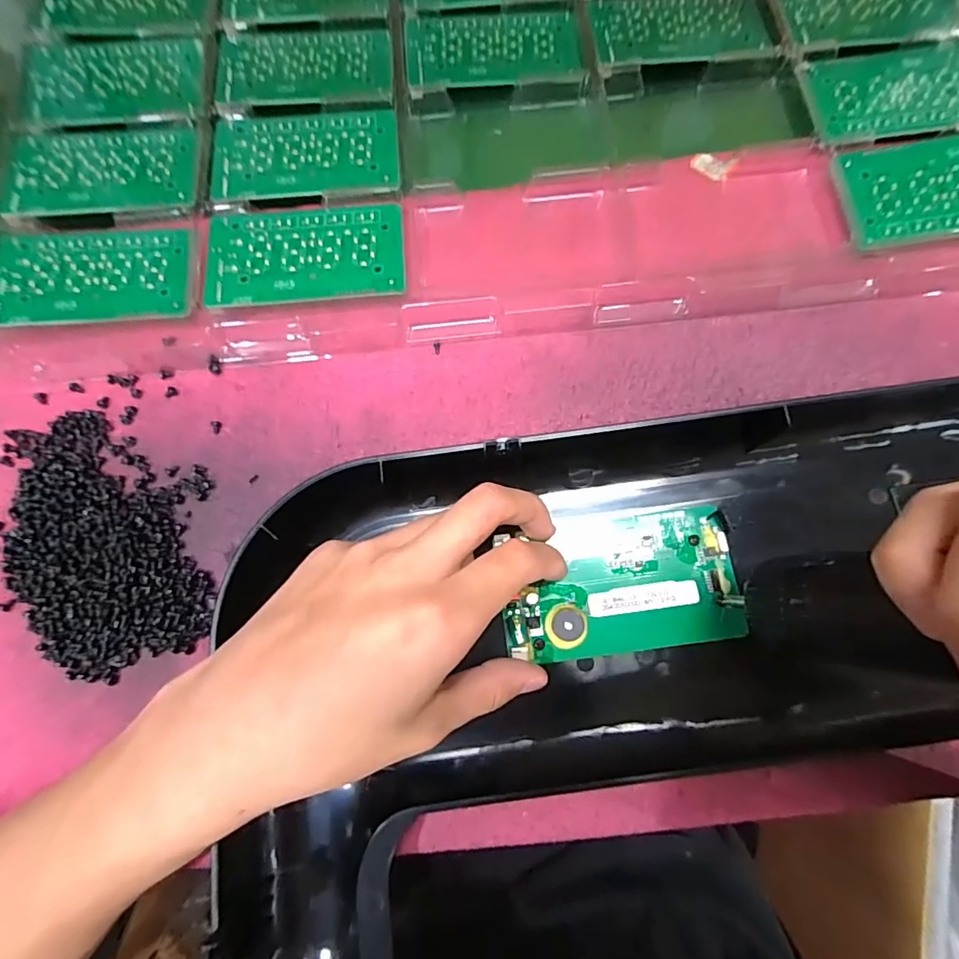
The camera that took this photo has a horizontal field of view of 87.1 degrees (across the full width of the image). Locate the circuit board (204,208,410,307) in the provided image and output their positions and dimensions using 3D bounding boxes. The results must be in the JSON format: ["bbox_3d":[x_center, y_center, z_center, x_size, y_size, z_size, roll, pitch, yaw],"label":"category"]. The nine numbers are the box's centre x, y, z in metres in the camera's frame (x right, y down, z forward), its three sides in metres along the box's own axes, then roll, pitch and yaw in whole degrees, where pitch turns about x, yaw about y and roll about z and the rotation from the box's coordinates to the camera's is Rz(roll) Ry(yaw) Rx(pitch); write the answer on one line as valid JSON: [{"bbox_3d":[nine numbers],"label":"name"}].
[{"bbox_3d":[-0.095,-0.123,0.276,0.106,0.004,0.058,-5,74,-1],"label":"circuit board"}]

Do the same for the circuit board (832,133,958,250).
[{"bbox_3d":[0.255,-0.161,0.276,0.106,0.004,0.061,-9,78,3],"label":"circuit board"}]

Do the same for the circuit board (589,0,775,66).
[{"bbox_3d":[0.124,-0.285,0.315,0.105,0.005,0.059,-5,77,0],"label":"circuit board"}]

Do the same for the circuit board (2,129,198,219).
[{"bbox_3d":[-0.219,-0.181,0.294,0.102,0.006,0.059,-6,77,0],"label":"circuit board"}]

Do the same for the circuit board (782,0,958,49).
[{"bbox_3d":[0.248,-0.300,0.318,0.113,0.009,0.067,-8,77,0],"label":"circuit board"}]

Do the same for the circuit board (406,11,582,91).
[{"bbox_3d":[0.008,-0.273,0.317,0.105,0.004,0.060,-7,77,0],"label":"circuit board"}]

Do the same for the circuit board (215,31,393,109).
[{"bbox_3d":[-0.109,-0.259,0.317,0.106,0.006,0.061,-4,77,0],"label":"circuit board"}]

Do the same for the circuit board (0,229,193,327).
[{"bbox_3d":[-0.209,-0.112,0.272,0.103,0.008,0.059,-5,77,0],"label":"circuit board"}]

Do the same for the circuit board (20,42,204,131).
[{"bbox_3d":[-0.226,-0.247,0.314,0.107,0.004,0.063,-6,78,-3],"label":"circuit board"}]

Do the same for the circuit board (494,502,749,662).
[{"bbox_3d":[0.064,0.046,0.230,0.104,0.008,0.062,-6,77,0],"label":"circuit board"}]

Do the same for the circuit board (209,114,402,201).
[{"bbox_3d":[-0.100,-0.188,0.292,0.105,0.004,0.058,-4,77,1],"label":"circuit board"}]

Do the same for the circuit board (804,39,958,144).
[{"bbox_3d":[0.251,-0.229,0.296,0.117,0.008,0.063,-8,77,0],"label":"circuit board"}]

